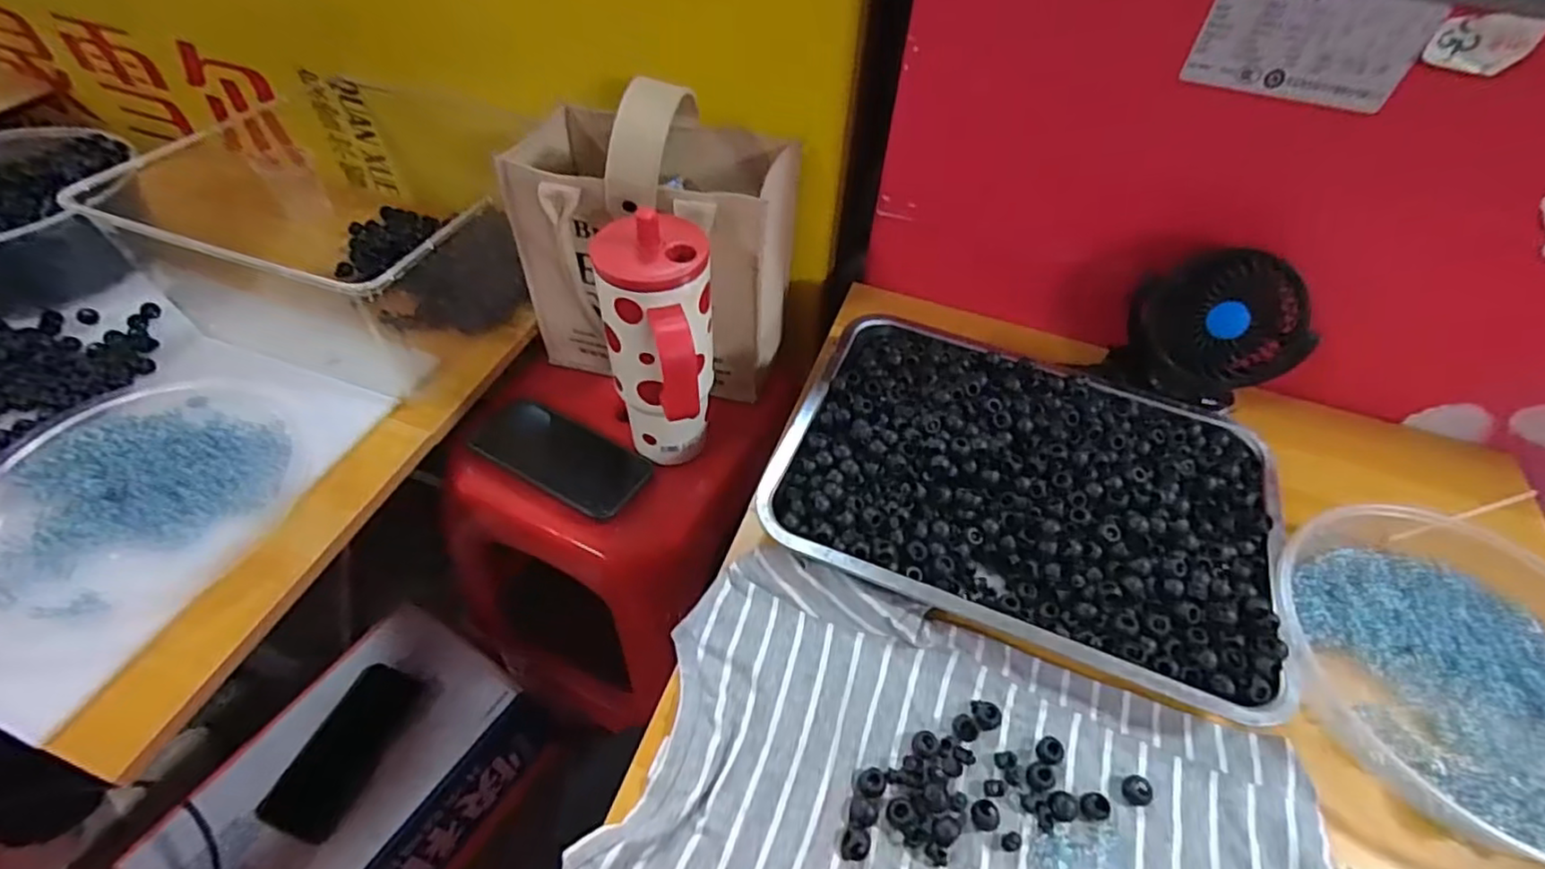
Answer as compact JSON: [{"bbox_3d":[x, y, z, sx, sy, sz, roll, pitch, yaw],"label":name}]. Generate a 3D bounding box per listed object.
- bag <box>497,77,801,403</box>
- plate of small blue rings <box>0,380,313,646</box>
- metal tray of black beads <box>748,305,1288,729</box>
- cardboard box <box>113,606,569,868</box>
[{"bbox_3d":[-0.103,-0.186,0.617,0.231,0.249,0.154,14,51,8],"label":"bag"},{"bbox_3d":[-0.494,0.042,0.520,0.218,0.026,0.221,2,50,-2],"label":"plate of small blue rings"},{"bbox_3d":[0.183,0.034,0.495,0.336,0.051,0.250,19,52,12],"label":"metal tray of black beads"},{"bbox_3d":[-0.442,0.393,0.739,0.208,0.174,0.321,26,54,17],"label":"cardboard box"}]

